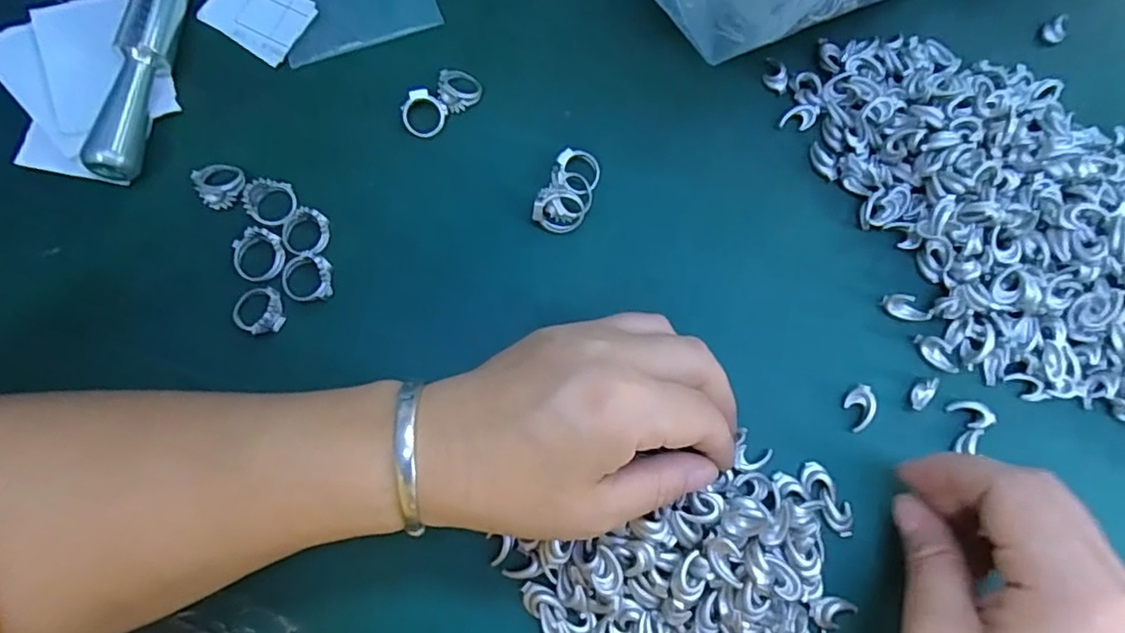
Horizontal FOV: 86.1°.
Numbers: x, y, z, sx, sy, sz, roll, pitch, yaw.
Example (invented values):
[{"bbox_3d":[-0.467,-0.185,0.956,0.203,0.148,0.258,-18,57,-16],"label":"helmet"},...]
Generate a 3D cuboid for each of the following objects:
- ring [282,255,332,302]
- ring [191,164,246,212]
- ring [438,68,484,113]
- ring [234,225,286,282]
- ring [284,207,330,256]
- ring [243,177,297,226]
[{"bbox_3d":[-0.117,-0.017,0.274,0.023,0.010,0.021,0,75,-2],"label":"ring"},{"bbox_3d":[-0.159,-0.062,0.281,0.021,0.008,0.021,0,75,-2],"label":"ring"},{"bbox_3d":[-0.052,-0.114,0.300,0.022,0.007,0.021,0,75,-2],"label":"ring"},{"bbox_3d":[-0.139,-0.028,0.274,0.022,0.008,0.023,0,75,-2],"label":"ring"},{"bbox_3d":[-0.119,-0.039,0.278,0.020,0.008,0.020,17,75,3],"label":"ring"},{"bbox_3d":[-0.136,-0.053,0.281,0.024,0.007,0.022,0,75,-2],"label":"ring"}]

